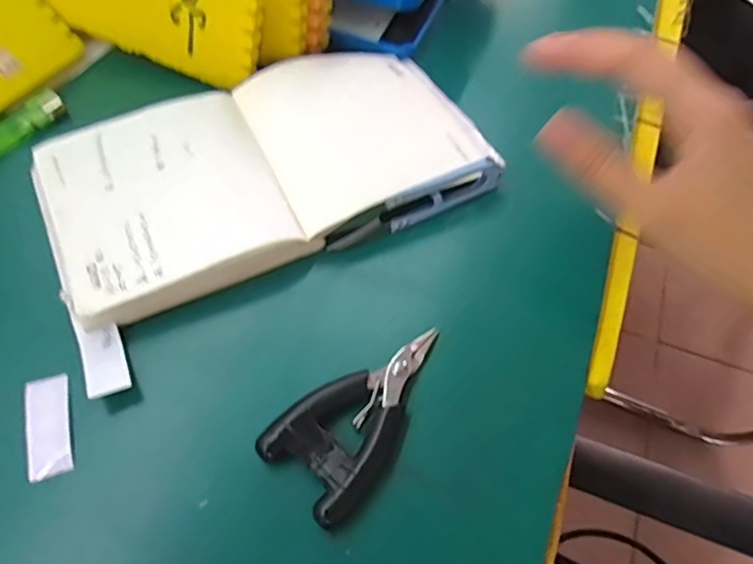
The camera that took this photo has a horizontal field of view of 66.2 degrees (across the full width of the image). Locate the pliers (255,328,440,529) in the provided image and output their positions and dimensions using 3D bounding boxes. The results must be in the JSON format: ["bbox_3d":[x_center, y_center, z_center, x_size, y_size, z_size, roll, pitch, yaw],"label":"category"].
[{"bbox_3d":[-0.004,0.059,0.262,0.092,0.010,0.049,-39,70,-24],"label":"pliers"}]

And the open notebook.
[{"bbox_3d":[-0.061,-0.071,0.332,0.239,0.025,0.142,-22,63,-17],"label":"open notebook"}]

